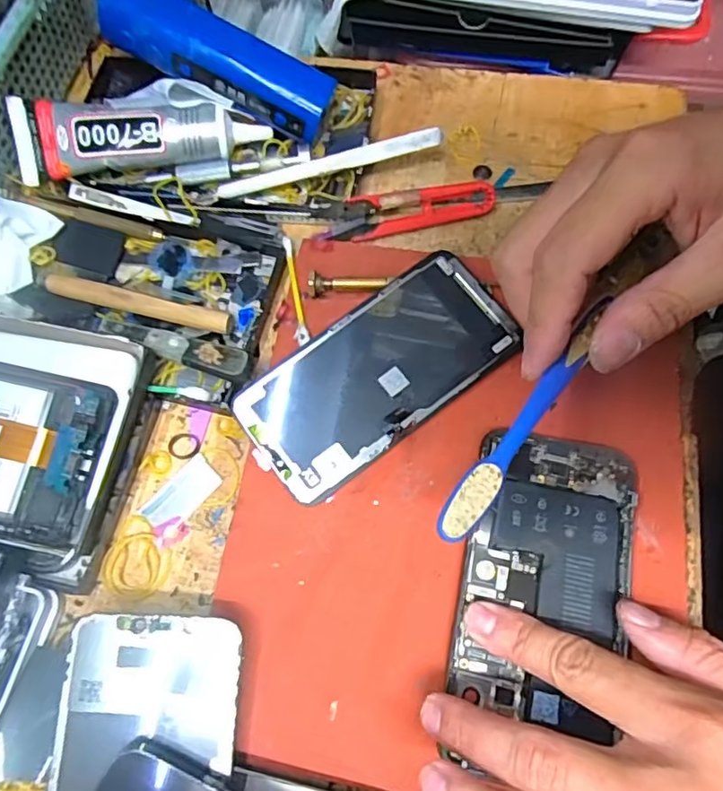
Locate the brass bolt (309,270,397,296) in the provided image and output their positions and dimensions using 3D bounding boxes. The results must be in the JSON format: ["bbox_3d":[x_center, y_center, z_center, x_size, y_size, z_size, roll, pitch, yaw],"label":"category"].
[{"bbox_3d":[-0.006,-0.060,0.310,0.043,0.011,0.009,1,69,3],"label":"brass bolt"}]

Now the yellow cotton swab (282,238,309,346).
[{"bbox_3d":[-0.036,-0.058,0.313,0.007,0.004,0.067,-12,69,-2],"label":"yellow cotton swab"}]

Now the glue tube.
[{"bbox_3d":[-0.124,-0.142,0.329,0.135,0.028,0.033,-4,69,1],"label":"glue tube"}]

